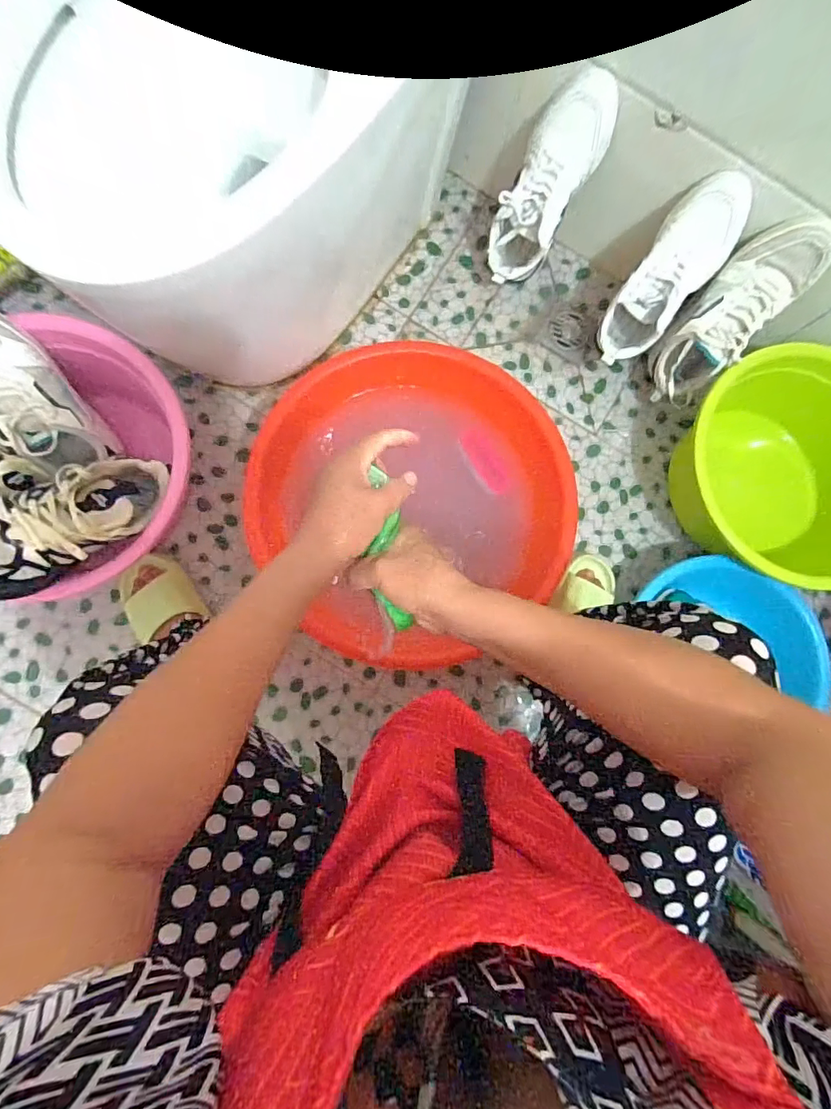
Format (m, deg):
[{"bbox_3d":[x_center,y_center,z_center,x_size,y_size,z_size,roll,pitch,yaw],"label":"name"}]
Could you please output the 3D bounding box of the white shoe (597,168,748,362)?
[{"bbox_3d":[0.408,-0.445,0.766,0.109,0.272,0.086,30,48,0],"label":"white shoe"}]

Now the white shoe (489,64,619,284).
[{"bbox_3d":[0.205,-0.576,0.751,0.107,0.280,0.086,35,53,1],"label":"white shoe"}]

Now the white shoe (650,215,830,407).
[{"bbox_3d":[0.499,-0.381,0.761,0.111,0.285,0.104,38,44,1],"label":"white shoe"}]

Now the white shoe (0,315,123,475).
[{"bbox_3d":[-0.554,-0.229,0.667,0.111,0.108,0.255,-38,118,-8],"label":"white shoe"}]

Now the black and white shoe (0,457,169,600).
[{"bbox_3d":[-0.444,-0.042,0.597,0.273,0.084,0.108,-37,86,-33],"label":"black and white shoe"}]

